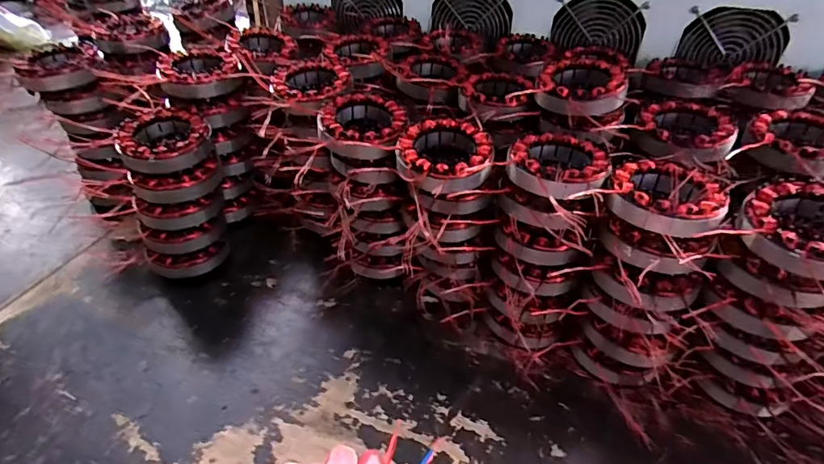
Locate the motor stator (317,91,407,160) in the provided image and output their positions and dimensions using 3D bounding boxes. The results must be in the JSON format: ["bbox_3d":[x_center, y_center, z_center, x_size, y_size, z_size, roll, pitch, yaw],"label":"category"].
[{"bbox_3d":[-0.049,-0.104,0.462,0.086,0.030,0.094,-9,42,-10],"label":"motor stator"}]

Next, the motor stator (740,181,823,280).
[{"bbox_3d":[0.295,-0.002,0.347,0.091,0.034,0.085,-28,48,-29],"label":"motor stator"}]

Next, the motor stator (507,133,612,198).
[{"bbox_3d":[0.130,-0.059,0.418,0.083,0.033,0.086,0,41,0],"label":"motor stator"}]

